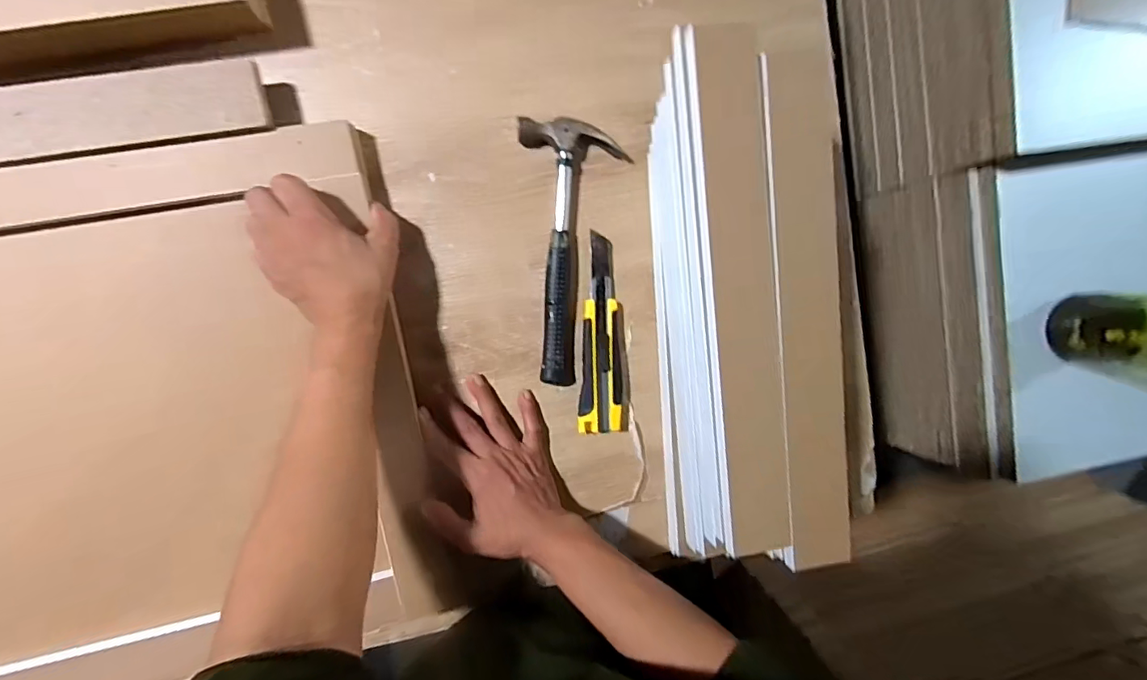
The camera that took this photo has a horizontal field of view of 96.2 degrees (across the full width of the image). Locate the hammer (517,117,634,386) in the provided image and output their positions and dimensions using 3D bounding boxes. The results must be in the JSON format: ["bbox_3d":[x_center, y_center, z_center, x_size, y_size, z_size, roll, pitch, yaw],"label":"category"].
[{"bbox_3d":[-0.005,-0.074,0.453,0.090,0.019,0.227,2,94,-8],"label":"hammer"}]

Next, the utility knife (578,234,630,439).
[{"bbox_3d":[0.027,-0.004,0.470,0.046,0.015,0.176,-2,95,-7],"label":"utility knife"}]

